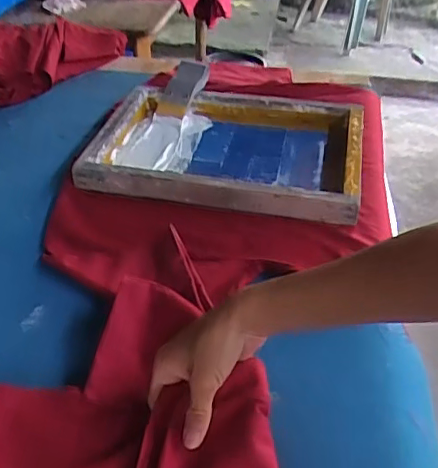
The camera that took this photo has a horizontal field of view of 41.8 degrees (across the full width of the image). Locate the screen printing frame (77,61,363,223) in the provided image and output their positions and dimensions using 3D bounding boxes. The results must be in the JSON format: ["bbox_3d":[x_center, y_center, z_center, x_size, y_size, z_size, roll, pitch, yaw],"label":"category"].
[{"bbox_3d":[0.021,-0.145,0.891,0.395,0.054,0.296,9,39,10],"label":"screen printing frame"}]

